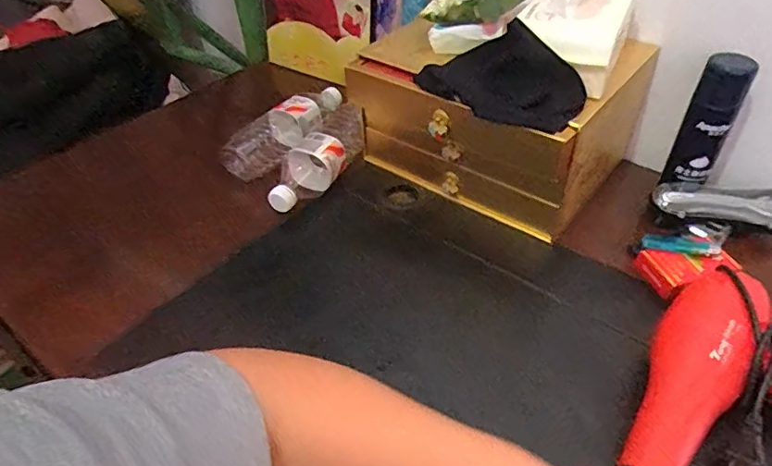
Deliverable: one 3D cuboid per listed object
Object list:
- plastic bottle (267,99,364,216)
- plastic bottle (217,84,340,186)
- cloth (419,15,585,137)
[{"bbox_3d":[-0.098,-0.101,0.729,0.074,0.055,0.201,17,48,20],"label":"plastic bottle"},{"bbox_3d":[-0.144,-0.155,0.790,0.065,0.057,0.231,29,53,29],"label":"plastic bottle"},{"bbox_3d":[0.117,-0.170,0.567,0.182,0.068,0.073,32,54,31],"label":"cloth"}]

